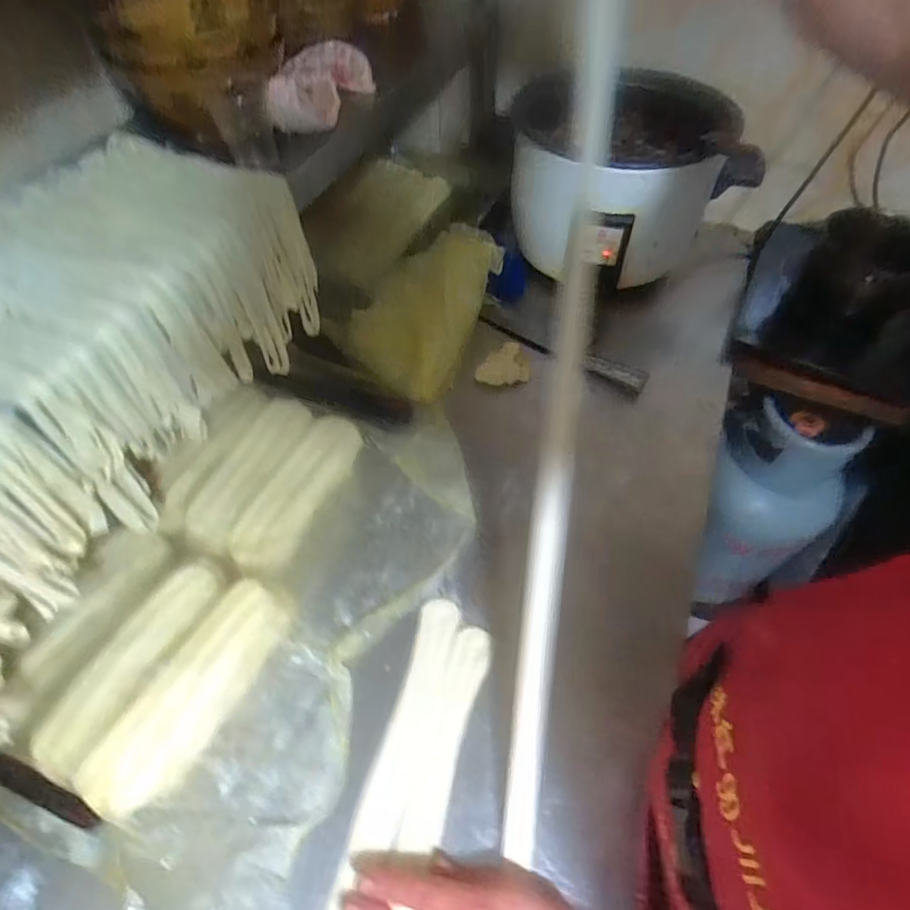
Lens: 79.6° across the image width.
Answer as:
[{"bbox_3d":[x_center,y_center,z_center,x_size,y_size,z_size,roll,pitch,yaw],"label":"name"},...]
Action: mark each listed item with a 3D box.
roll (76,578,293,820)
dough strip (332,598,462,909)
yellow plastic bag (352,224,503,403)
[{"bbox_3d":[-0.244,0.225,0.521,0.068,0.057,0.213,26,58,16],"label":"roll"},{"bbox_3d":[-0.067,0.335,0.474,0.047,0.014,0.438,12,54,7],"label":"dough strip"},{"bbox_3d":[-0.052,-0.229,0.822,0.174,0.096,0.282,19,56,11],"label":"yellow plastic bag"}]

